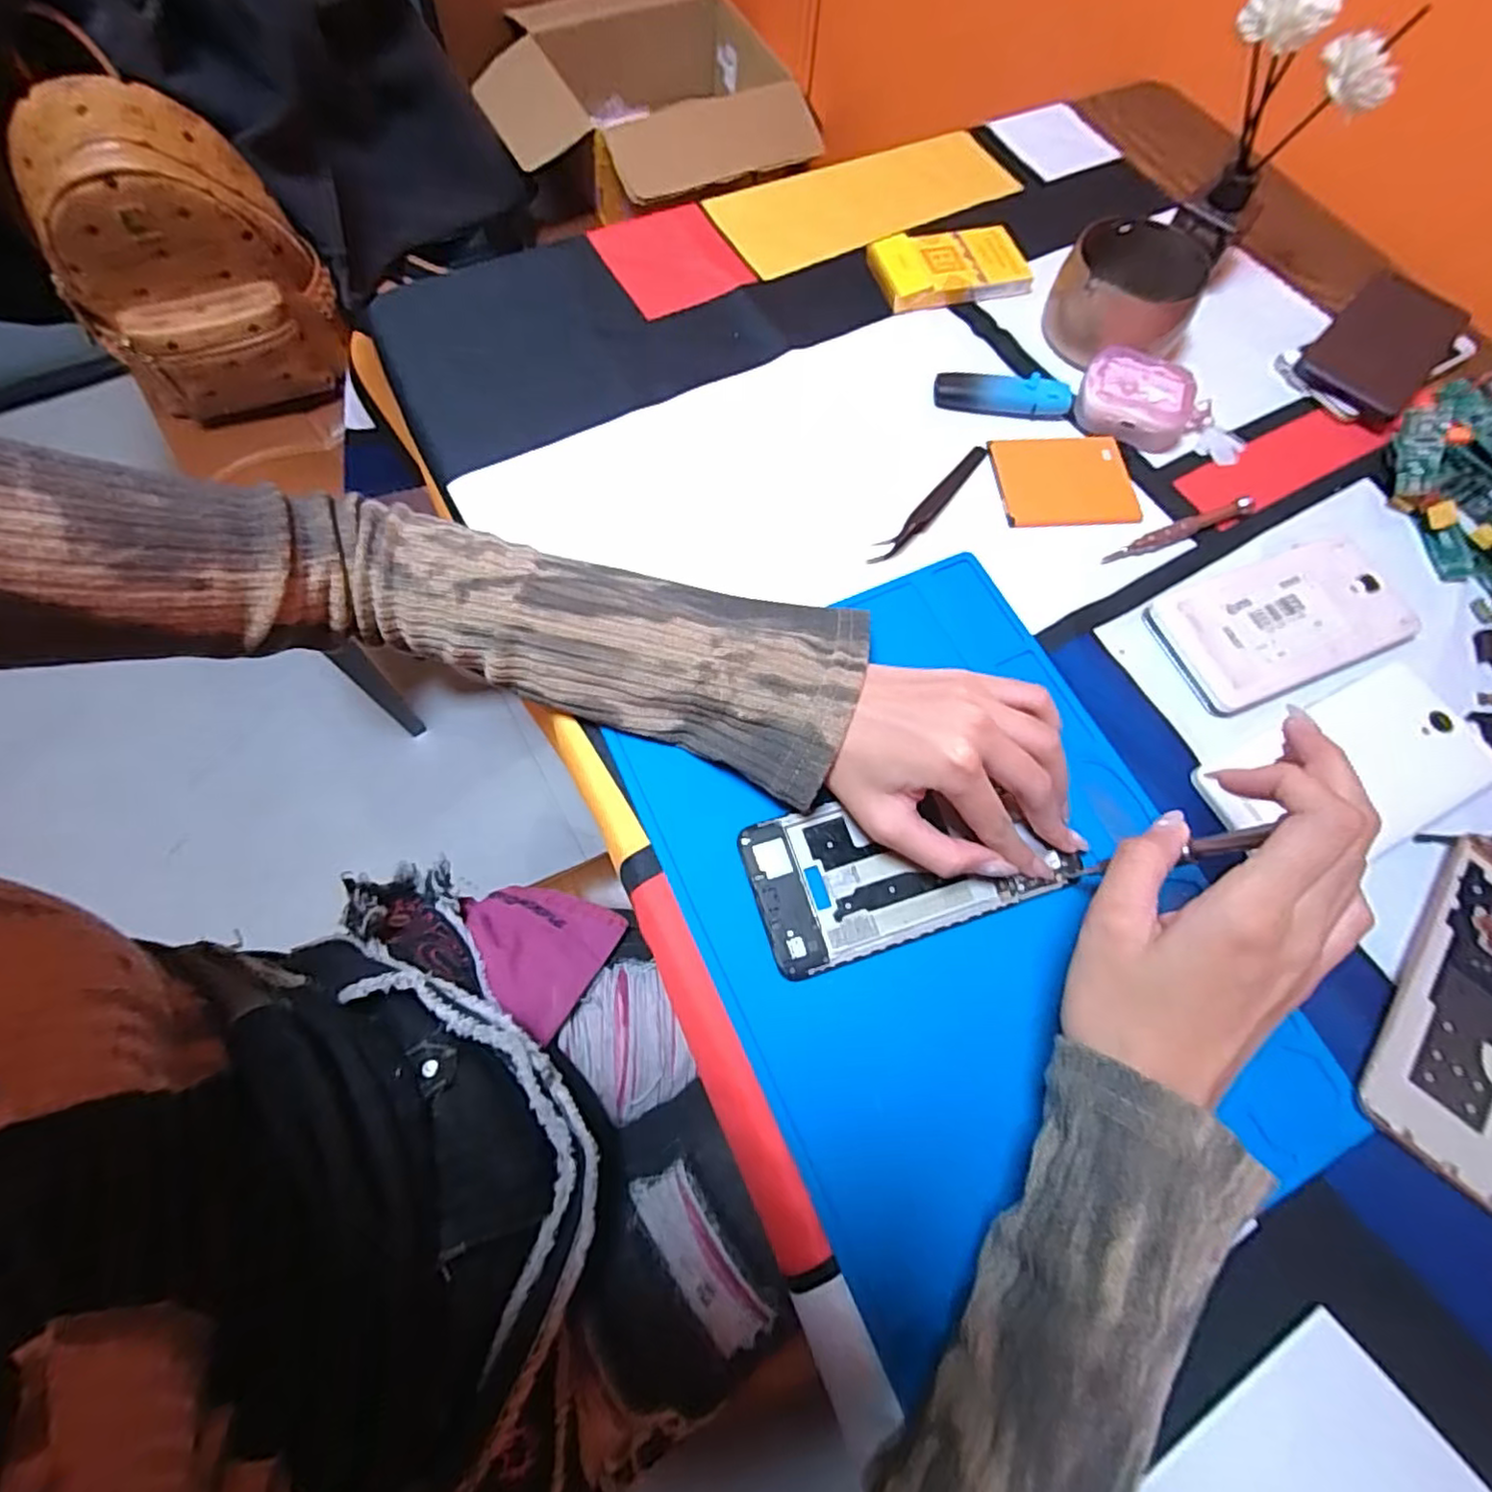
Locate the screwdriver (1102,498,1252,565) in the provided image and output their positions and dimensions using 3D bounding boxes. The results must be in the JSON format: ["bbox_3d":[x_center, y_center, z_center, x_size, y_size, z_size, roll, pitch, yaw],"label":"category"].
[{"bbox_3d":[0.254,-0.125,0.399,0.105,0.009,0.011,-23,71,-10],"label":"screwdriver"}]

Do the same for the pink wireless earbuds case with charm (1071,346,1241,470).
[{"bbox_3d":[0.261,-0.208,0.422,0.105,0.031,0.047,15,69,4],"label":"pink wireless earbuds case with charm"}]

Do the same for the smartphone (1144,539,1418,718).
[{"bbox_3d":[0.298,-0.070,0.373,0.145,0.009,0.070,-20,71,-10],"label":"smartphone"}]

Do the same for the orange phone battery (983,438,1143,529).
[{"bbox_3d":[0.191,-0.161,0.415,0.080,0.008,0.066,-2,69,-3],"label":"orange phone battery"}]

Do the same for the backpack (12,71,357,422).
[{"bbox_3d":[-0.545,-0.460,0.671,0.219,0.244,0.101,-26,72,-12],"label":"backpack"}]

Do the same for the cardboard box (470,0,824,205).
[{"bbox_3d":[-0.126,-0.926,0.961,0.423,0.117,0.271,5,68,0],"label":"cardboard box"}]

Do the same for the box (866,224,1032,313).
[{"bbox_3d":[0.141,-0.330,0.468,0.107,0.016,0.063,-15,70,-8],"label":"box"}]

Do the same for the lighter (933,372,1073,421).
[{"bbox_3d":[0.161,-0.219,0.425,0.083,0.015,0.021,6,68,0],"label":"lighter"}]

